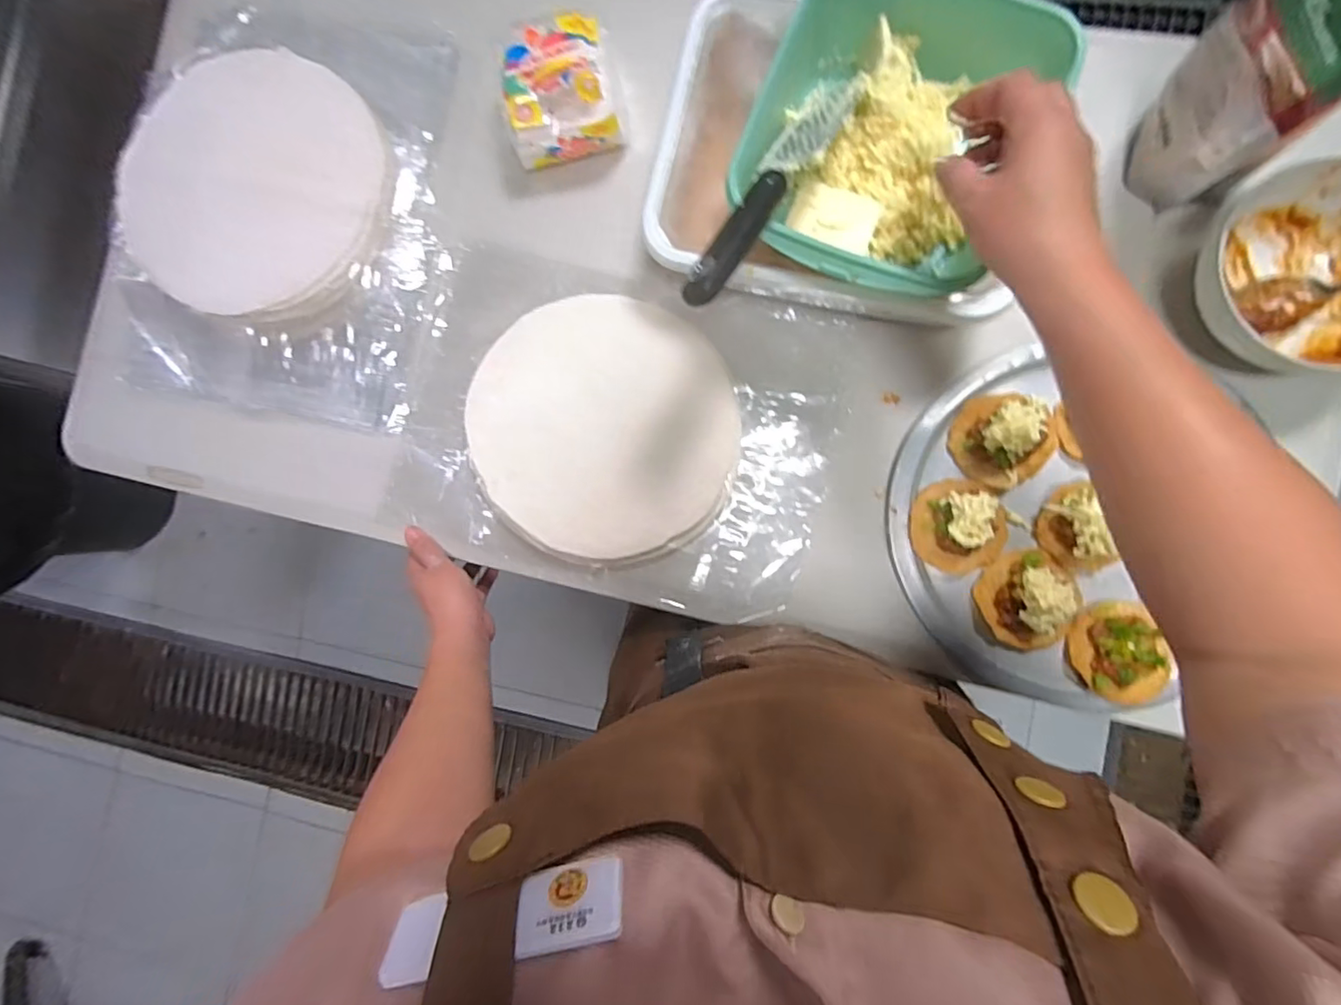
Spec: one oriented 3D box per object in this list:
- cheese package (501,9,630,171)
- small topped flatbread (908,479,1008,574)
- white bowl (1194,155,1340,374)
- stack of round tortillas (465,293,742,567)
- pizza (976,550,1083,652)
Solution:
[{"bbox_3d":[-0.103,-0.385,0.545,0.107,0.070,0.103,-11,85,6],"label":"cheese package"},{"bbox_3d":[0.247,0.020,0.491,0.079,0.045,0.076,0,86,7],"label":"small topped flatbread"},{"bbox_3d":[0.493,-0.175,0.453,0.150,0.061,0.159,-11,85,6],"label":"white bowl"},{"bbox_3d":[-0.065,-0.070,0.544,0.253,0.031,0.236,40,91,8],"label":"stack of round tortillas"},{"bbox_3d":[0.301,0.081,0.478,0.074,0.044,0.078,0,86,7],"label":"pizza"}]

